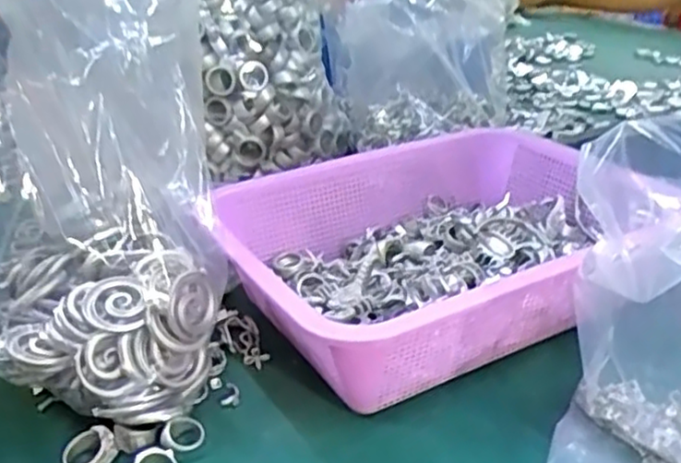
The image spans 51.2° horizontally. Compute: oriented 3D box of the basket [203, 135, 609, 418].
[{"bbox_3d":[0.073,0.012,0.506,0.315,0.082,0.216,-19,31,-28],"label":"basket"}]

